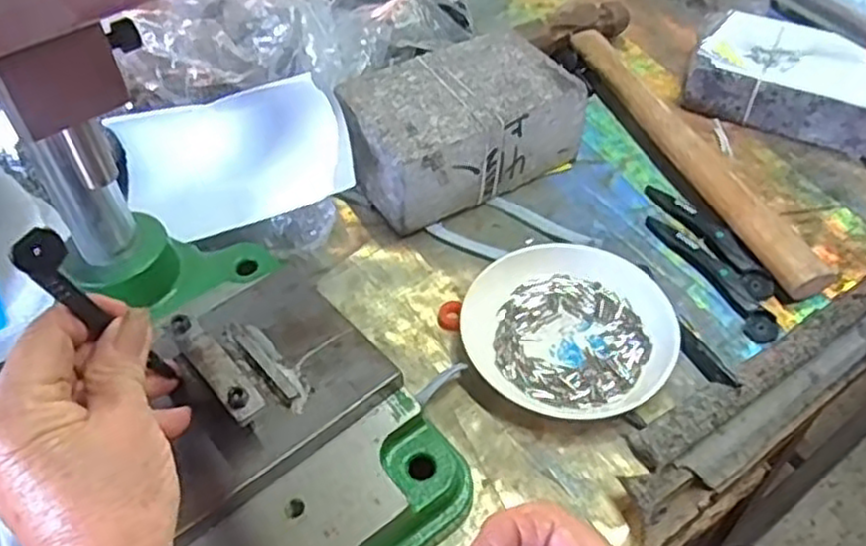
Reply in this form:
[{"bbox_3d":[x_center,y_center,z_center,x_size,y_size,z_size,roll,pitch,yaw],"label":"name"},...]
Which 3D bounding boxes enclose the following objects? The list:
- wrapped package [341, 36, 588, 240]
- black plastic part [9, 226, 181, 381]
[{"bbox_3d":[0.016,-0.101,0.519,0.149,0.067,0.097,-25,52,-20],"label":"wrapped package"},{"bbox_3d":[-0.128,0.017,0.289,0.008,0.098,0.016,32,67,28],"label":"black plastic part"}]

